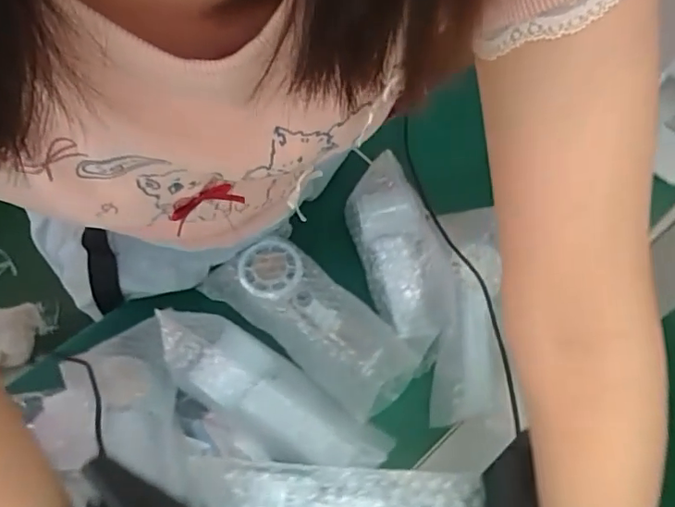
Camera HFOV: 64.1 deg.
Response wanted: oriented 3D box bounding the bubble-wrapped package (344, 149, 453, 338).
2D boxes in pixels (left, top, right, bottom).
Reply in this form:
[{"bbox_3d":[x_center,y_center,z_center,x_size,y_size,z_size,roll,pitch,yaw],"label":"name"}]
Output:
[{"bbox_3d":[0.056,-0.013,0.501,0.066,0.034,0.172,-13,61,-6],"label":"bubble-wrapped package"}]

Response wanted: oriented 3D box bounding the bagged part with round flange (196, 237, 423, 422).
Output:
[{"bbox_3d":[-0.028,0.056,0.485,0.204,0.043,0.083,38,68,20],"label":"bagged part with round flange"}]

